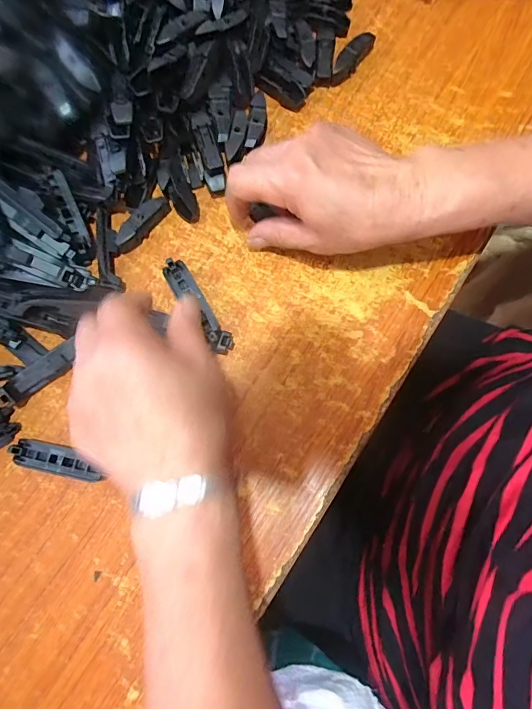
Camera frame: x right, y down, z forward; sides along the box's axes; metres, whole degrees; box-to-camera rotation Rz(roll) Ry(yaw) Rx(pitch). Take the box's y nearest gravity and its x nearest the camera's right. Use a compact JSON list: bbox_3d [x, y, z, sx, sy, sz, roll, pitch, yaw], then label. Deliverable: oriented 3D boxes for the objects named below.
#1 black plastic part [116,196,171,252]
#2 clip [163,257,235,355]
[{"bbox_3d":[-0.097,-0.103,0.339,0.014,0.016,0.055,41,81,8],"label":"black plastic part"},{"bbox_3d":[-0.051,-0.037,0.324,0.018,0.017,0.083,-33,80,-6],"label":"clip"}]

